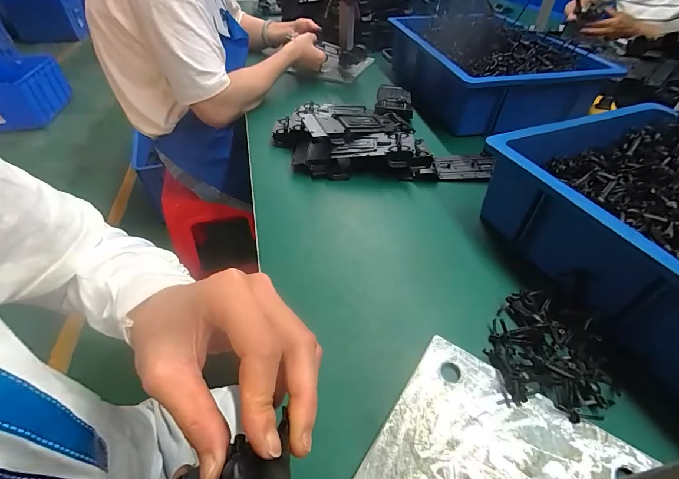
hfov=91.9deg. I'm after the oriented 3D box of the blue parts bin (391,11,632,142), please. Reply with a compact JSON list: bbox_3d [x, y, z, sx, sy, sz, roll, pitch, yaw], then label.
[{"bbox_3d":[0.308,-0.431,0.770,0.329,0.105,0.543,-10,47,-11],"label":"blue parts bin"}]

